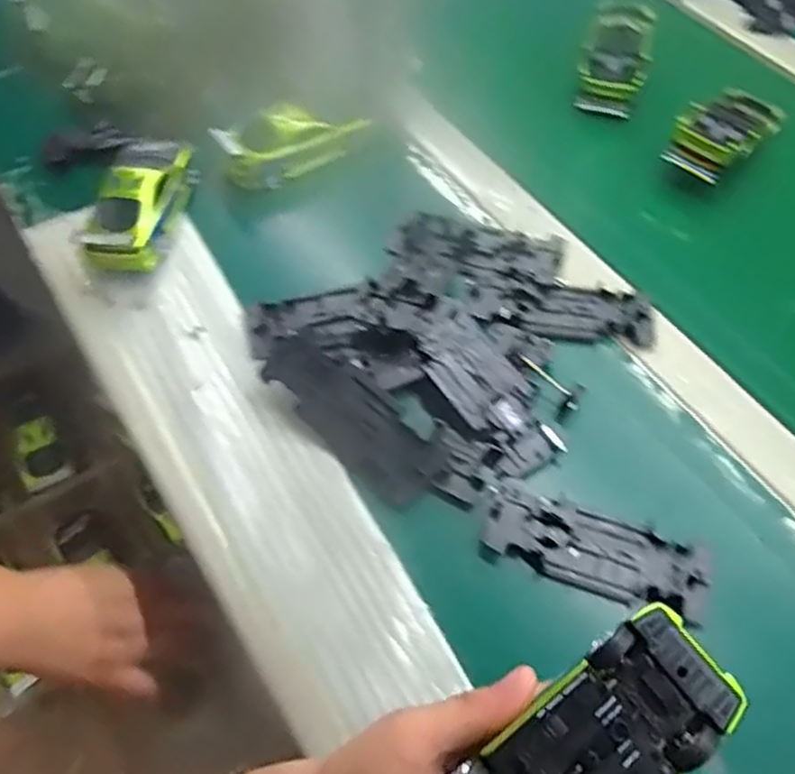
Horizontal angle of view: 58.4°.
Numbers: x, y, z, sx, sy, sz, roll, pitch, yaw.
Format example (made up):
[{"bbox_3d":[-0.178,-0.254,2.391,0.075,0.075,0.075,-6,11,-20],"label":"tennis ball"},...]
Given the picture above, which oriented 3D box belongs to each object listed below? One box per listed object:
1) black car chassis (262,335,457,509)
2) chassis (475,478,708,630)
[{"bbox_3d":[-0.029,0.016,0.437,0.128,0.015,0.051,36,64,20],"label":"black car chassis"},{"bbox_3d":[0.113,0.093,0.403,0.125,0.015,0.045,19,60,11],"label":"chassis"}]

